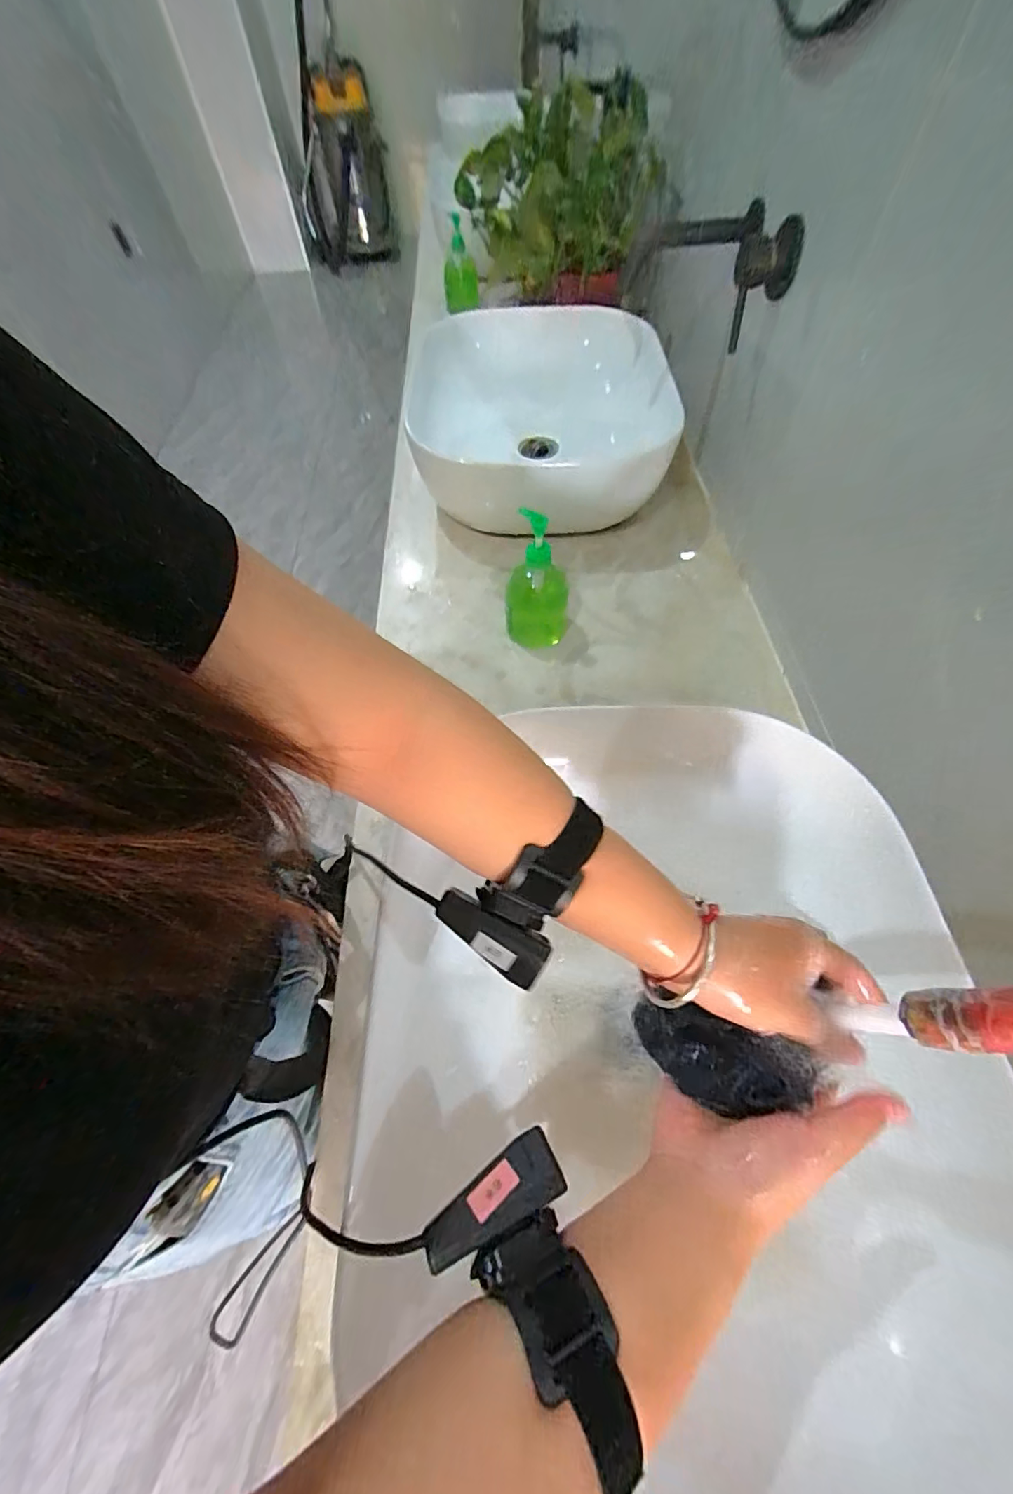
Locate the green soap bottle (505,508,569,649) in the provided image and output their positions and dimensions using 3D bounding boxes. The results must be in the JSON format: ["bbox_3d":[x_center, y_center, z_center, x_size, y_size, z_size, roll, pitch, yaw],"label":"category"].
[{"bbox_3d":[0.039,-0.198,0.605,0.079,0.156,0.050,3,60,3],"label":"green soap bottle"}]

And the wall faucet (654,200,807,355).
[{"bbox_3d":[0.272,-0.601,0.619,0.061,0.112,0.189,-30,64,-15],"label":"wall faucet"}]

